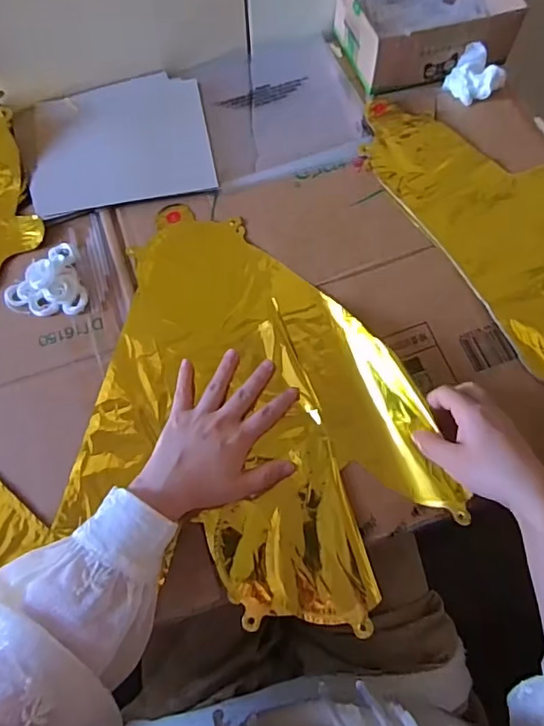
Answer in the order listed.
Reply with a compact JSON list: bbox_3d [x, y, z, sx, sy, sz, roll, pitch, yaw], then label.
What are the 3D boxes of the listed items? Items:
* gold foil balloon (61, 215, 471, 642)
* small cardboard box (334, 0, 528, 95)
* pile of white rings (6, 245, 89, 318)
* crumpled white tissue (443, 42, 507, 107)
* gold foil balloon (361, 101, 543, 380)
[{"bbox_3d":[-0.006,0.028,0.480,0.326,0.040,0.365,7,71,3],"label":"gold foil balloon"},{"bbox_3d":[0.182,-0.409,0.612,0.197,0.066,0.144,-11,71,-4],"label":"small cardboard box"},{"bbox_3d":[-0.228,-0.079,0.513,0.072,0.020,0.076,-21,72,-7],"label":"pile of white rings"},{"bbox_3d":[0.239,-0.335,0.600,0.046,0.045,0.051,-41,75,-13],"label":"crumpled white tissue"},{"bbox_3d":[0.267,-0.144,0.542,0.183,0.011,0.399,-28,72,-9],"label":"gold foil balloon"}]

